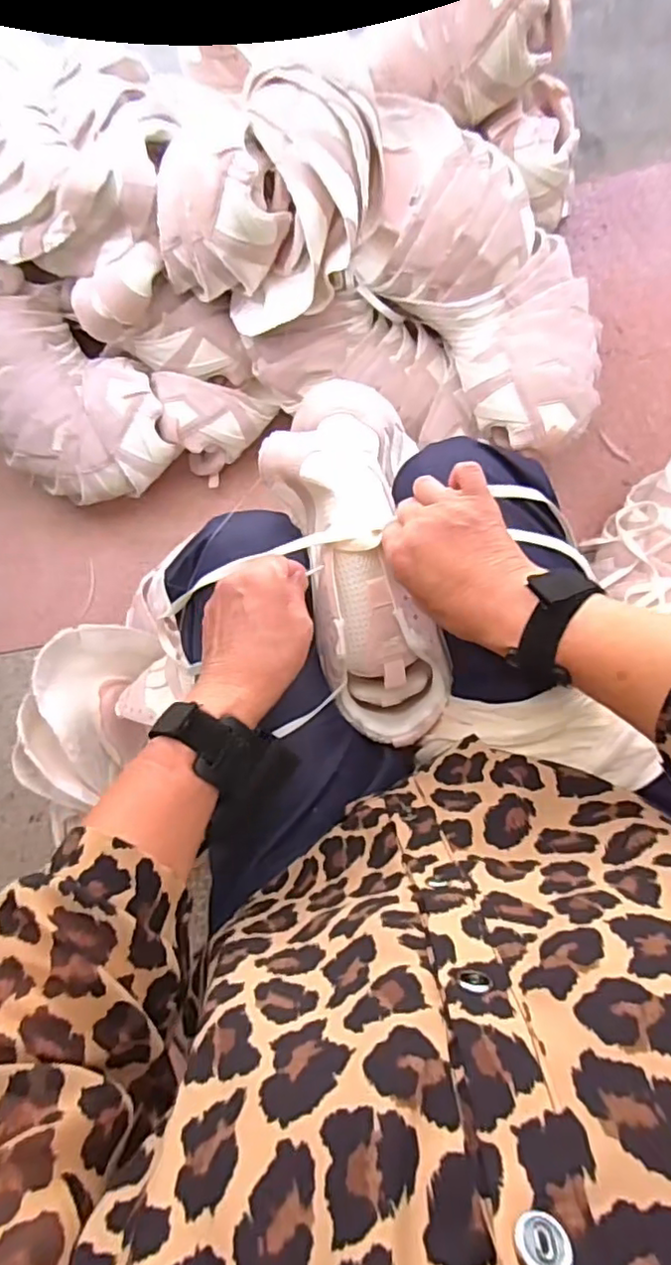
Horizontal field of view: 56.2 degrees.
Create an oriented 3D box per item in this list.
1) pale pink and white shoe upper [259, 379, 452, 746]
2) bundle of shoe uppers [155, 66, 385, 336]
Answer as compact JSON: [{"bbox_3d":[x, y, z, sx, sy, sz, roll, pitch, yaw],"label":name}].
[{"bbox_3d":[0.022,-0.058,0.495,0.101,0.129,0.278,-11,86,6],"label":"pale pink and white shoe upper"},{"bbox_3d":[-0.088,-0.459,0.687,0.243,0.132,0.200,15,91,6],"label":"bundle of shoe uppers"}]

